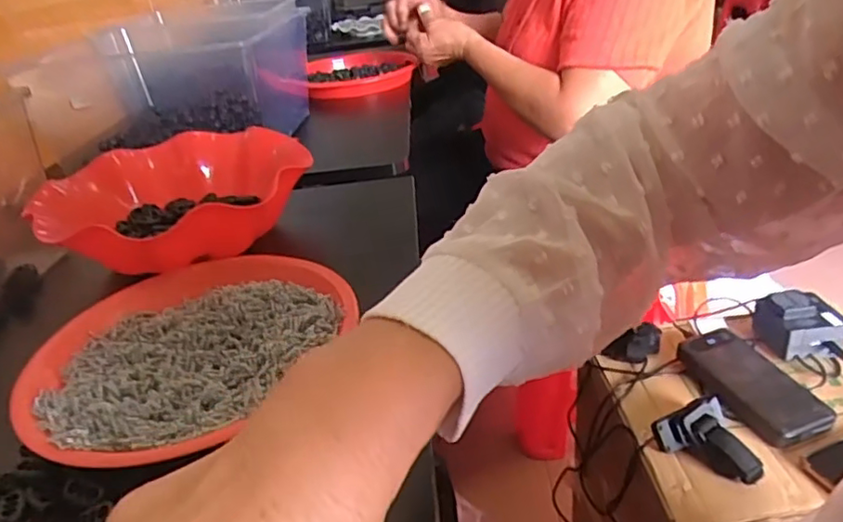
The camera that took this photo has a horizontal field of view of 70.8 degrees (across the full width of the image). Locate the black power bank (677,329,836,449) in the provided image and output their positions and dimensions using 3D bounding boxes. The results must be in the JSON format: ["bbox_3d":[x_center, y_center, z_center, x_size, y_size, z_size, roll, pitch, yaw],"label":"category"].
[{"bbox_3d":[0.364,0.135,0.656,0.075,0.031,0.149,-15,31,-15],"label":"black power bank"}]

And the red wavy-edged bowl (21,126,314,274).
[{"bbox_3d":[-0.222,-0.053,0.544,0.205,0.077,0.260,-17,32,-17],"label":"red wavy-edged bowl"}]

